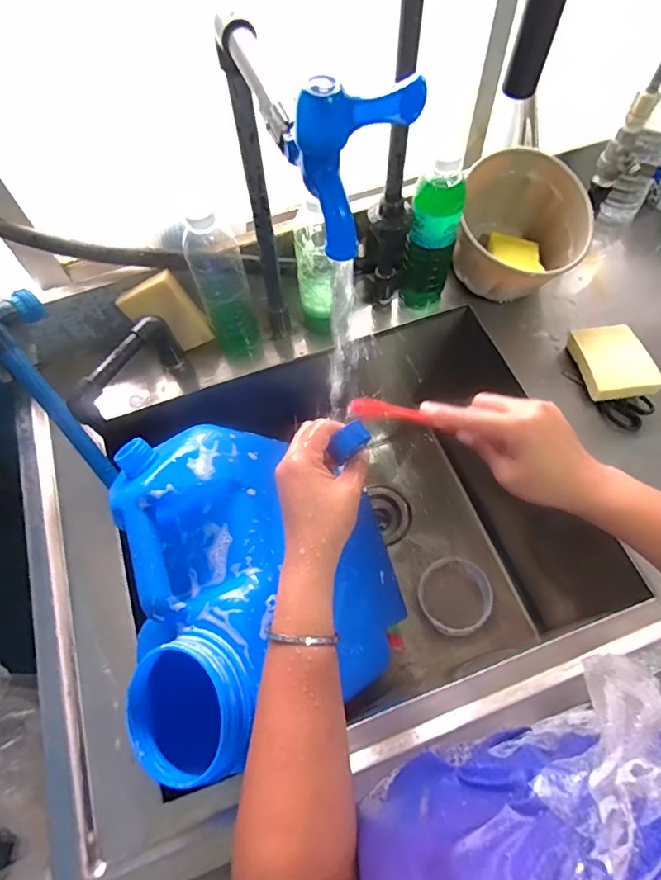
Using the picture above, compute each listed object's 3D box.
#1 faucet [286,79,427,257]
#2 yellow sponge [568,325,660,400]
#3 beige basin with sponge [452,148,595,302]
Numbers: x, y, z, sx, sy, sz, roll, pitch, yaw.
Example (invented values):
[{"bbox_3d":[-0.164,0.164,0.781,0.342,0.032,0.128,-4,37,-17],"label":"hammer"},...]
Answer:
[{"bbox_3d":[0.014,-0.154,0.277,0.062,0.079,0.042,-35,66,-13],"label":"faucet"},{"bbox_3d":[0.344,-0.097,0.605,0.080,0.020,0.096,-12,61,5],"label":"yellow sponge"},{"bbox_3d":[0.244,-0.267,0.637,0.159,0.111,0.148,-2,63,3],"label":"beige basin with sponge"}]

